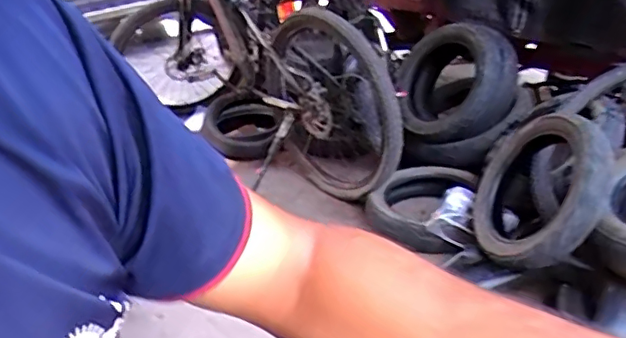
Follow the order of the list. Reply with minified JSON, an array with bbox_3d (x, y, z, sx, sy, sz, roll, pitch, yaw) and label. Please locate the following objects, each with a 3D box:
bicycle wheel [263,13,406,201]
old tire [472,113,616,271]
[{"bbox_3d":[0.050,-0.173,1.714,0.147,0.567,0.583,-21,30,-26],"label":"bicycle wheel"},{"bbox_3d":[0.493,0.029,1.242,0.117,0.348,0.384,15,38,-17],"label":"old tire"}]

